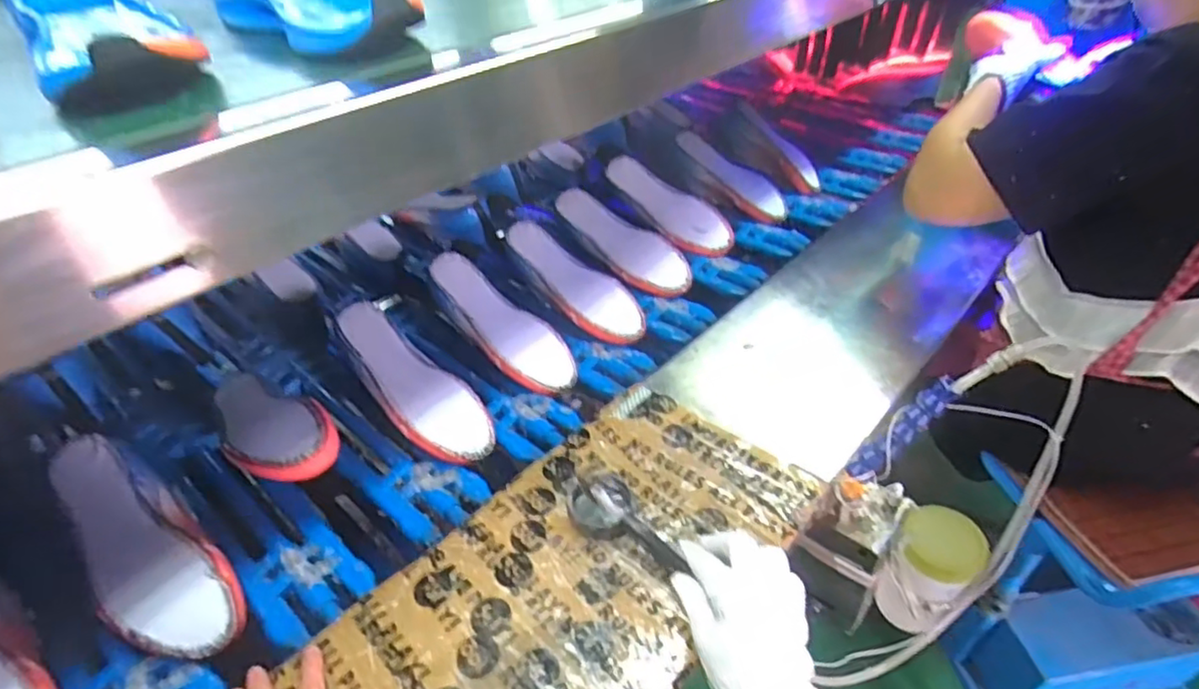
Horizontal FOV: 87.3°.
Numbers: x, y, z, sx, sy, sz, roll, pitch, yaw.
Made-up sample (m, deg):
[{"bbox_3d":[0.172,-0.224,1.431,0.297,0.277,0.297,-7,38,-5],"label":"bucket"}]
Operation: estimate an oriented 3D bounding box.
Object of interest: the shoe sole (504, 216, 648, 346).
[{"bbox_3d":[-0.037,-0.091,0.880,0.242,0.032,0.080,43,53,18],"label":"shoe sole"}]

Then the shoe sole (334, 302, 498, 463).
[{"bbox_3d":[-0.215,0.040,0.712,0.235,0.019,0.081,44,52,12],"label":"shoe sole"}]

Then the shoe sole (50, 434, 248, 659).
[{"bbox_3d":[-0.409,0.175,0.558,0.238,0.025,0.088,44,53,15],"label":"shoe sole"}]

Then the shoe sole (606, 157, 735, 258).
[{"bbox_3d":[0.111,-0.226,1.027,0.233,0.023,0.077,38,80,10],"label":"shoe sole"}]

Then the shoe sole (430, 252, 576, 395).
[{"bbox_3d":[-0.130,-0.033,0.798,0.244,0.029,0.079,44,53,15],"label":"shoe sole"}]

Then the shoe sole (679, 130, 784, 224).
[{"bbox_3d":[0.242,-0.309,1.138,0.231,0.029,0.084,42,49,7],"label":"shoe sole"}]

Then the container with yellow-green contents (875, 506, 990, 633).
[{"bbox_3d":[0.331,0.237,0.642,0.074,0.127,0.077,-1,38,0],"label":"container with yellow-green contents"}]

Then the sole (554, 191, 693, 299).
[{"bbox_3d":[0.031,-0.158,0.955,0.247,0.040,0.081,40,51,17],"label":"sole"}]

